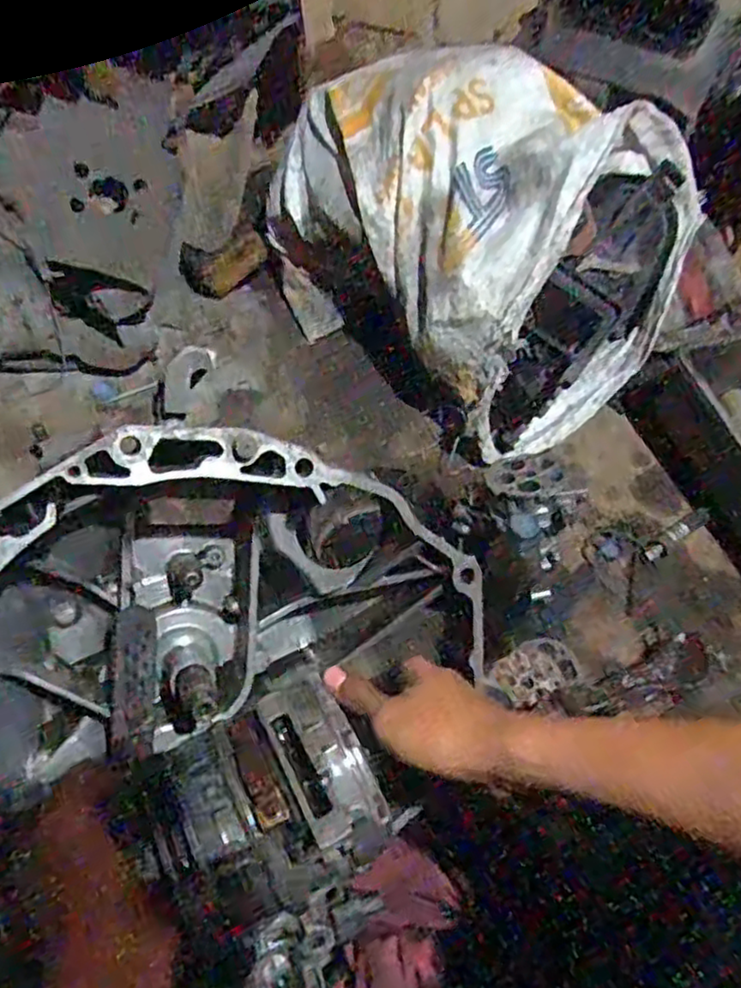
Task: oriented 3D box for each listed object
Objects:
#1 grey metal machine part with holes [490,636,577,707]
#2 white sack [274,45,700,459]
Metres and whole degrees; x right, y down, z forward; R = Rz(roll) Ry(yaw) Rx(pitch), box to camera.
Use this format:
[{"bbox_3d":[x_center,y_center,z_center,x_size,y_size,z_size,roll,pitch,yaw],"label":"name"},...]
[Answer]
[{"bbox_3d":[0.207,0.222,0.854,0.107,0.016,0.066,-19,59,-17],"label":"grey metal machine part with holes"},{"bbox_3d":[0.164,-0.413,1.030,0.407,0.359,0.592,-32,64,-24],"label":"white sack"}]

